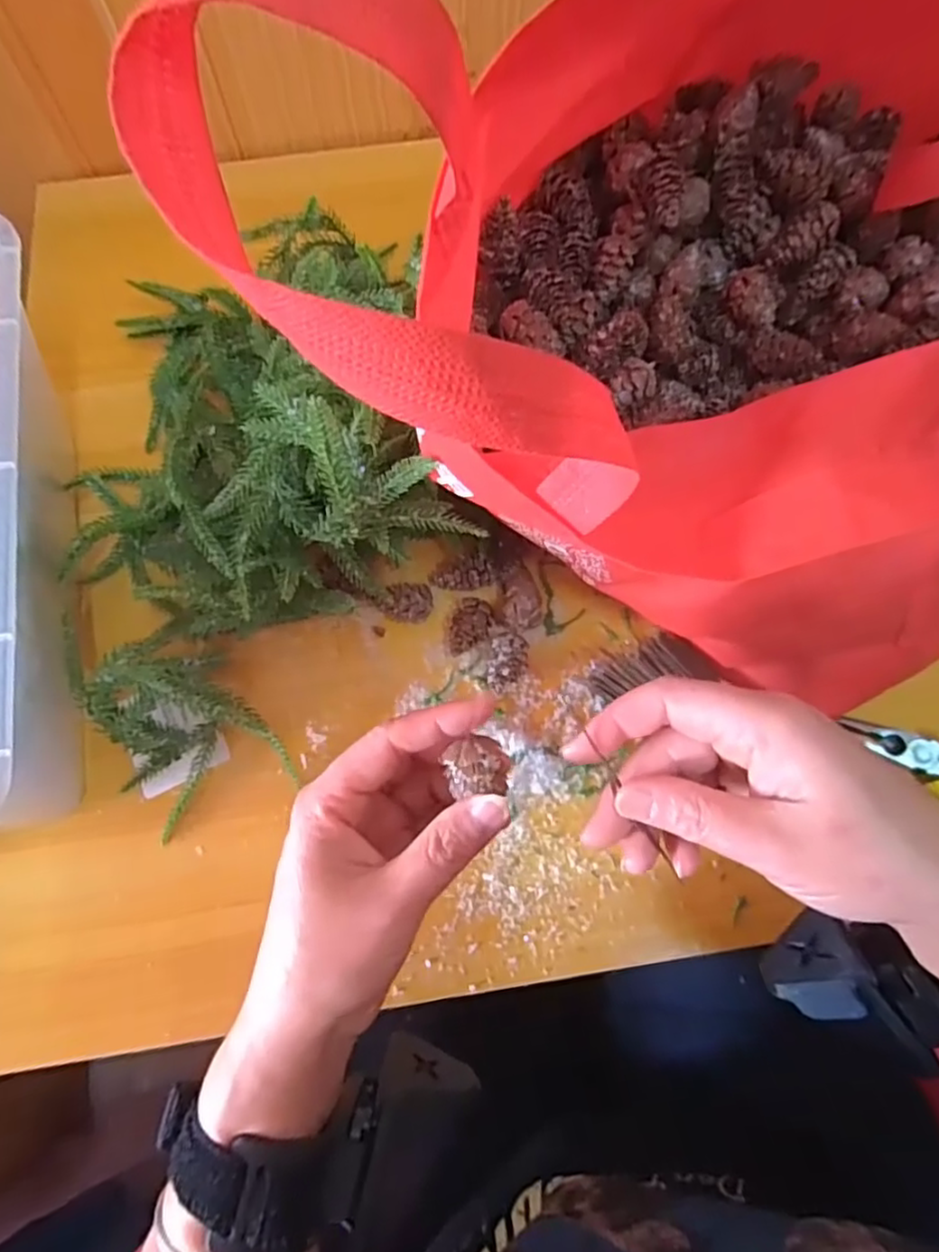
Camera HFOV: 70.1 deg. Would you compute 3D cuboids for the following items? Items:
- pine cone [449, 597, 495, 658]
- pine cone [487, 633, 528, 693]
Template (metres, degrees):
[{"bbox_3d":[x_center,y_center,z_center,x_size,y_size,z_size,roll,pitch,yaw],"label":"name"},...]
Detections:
[{"bbox_3d":[0.000,0.002,0.379,0.020,0.018,0.034,31,74,11],"label":"pine cone"},{"bbox_3d":[0.021,0.022,0.372,0.021,0.021,0.032,8,71,4],"label":"pine cone"}]

